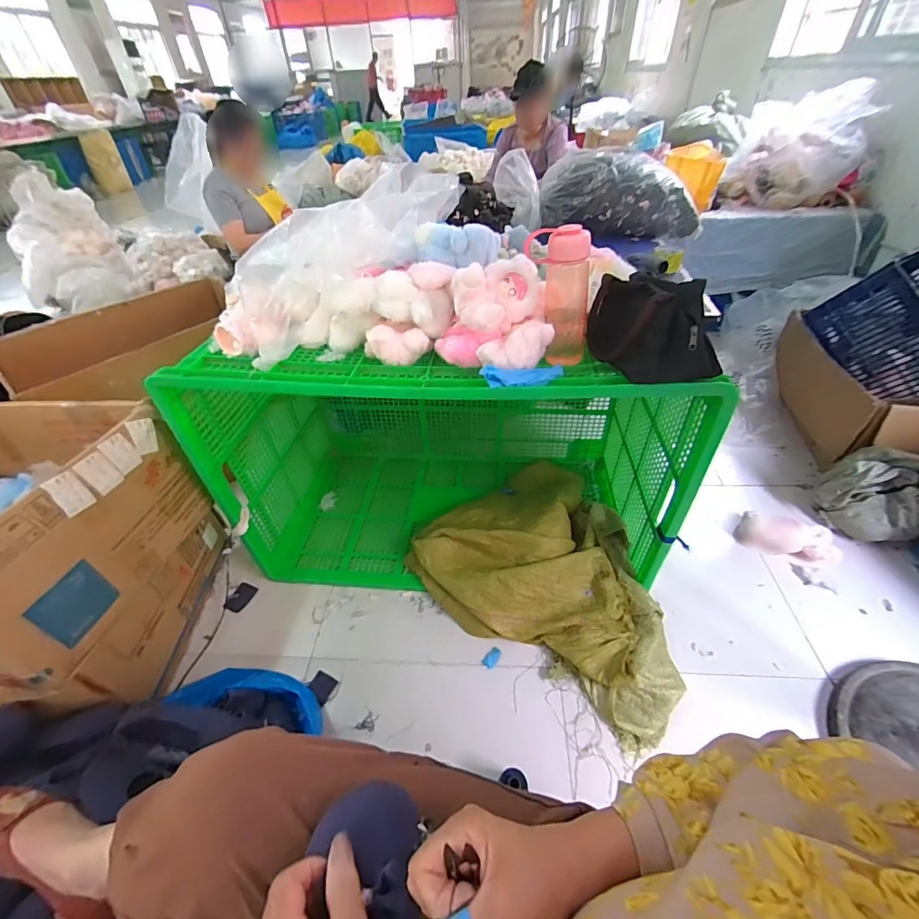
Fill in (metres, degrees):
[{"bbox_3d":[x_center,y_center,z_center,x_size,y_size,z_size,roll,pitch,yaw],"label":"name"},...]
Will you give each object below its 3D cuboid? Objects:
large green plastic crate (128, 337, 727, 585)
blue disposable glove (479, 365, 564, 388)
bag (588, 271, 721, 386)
[{"bbox_3d":[-0.026,-0.068,1.129,1.023,0.658,0.566,3,43,6],"label":"large green plastic crate"},{"bbox_3d":[0.110,-0.143,0.708,0.141,0.026,0.049,-5,42,-3],"label":"blue disposable glove"},{"bbox_3d":[0.312,-0.224,0.696,0.101,0.135,0.233,-17,44,-15],"label":"bag"}]

